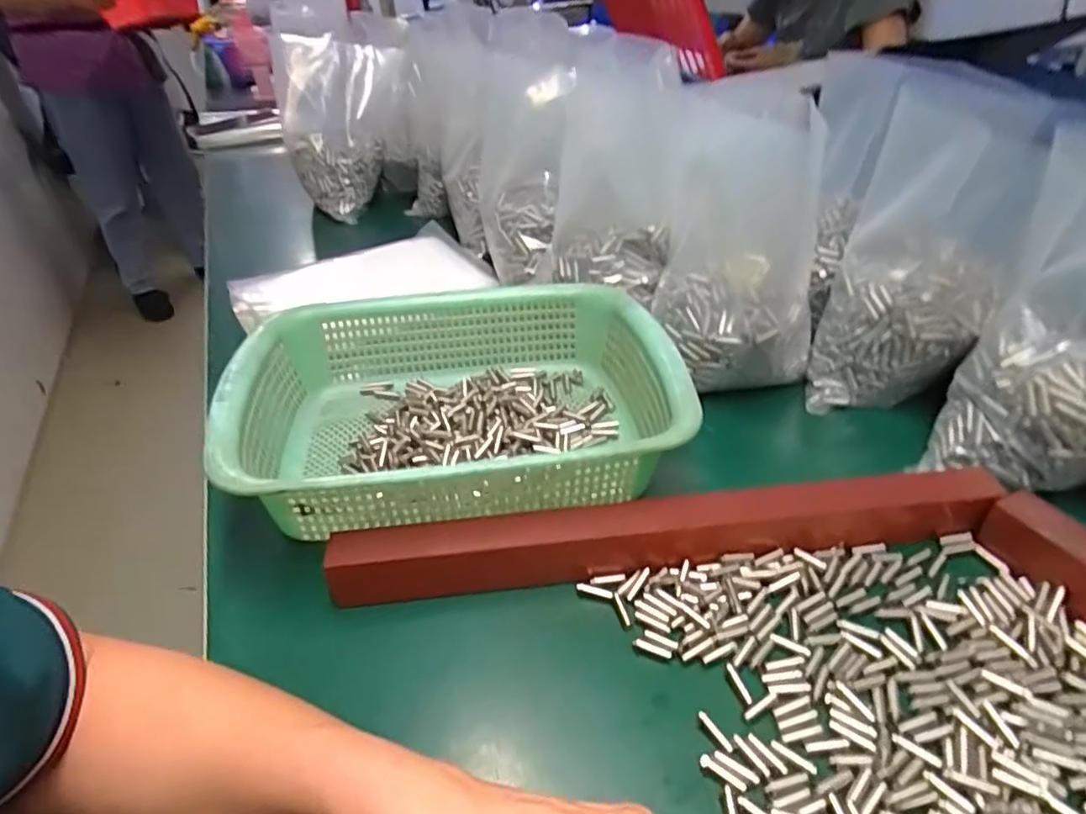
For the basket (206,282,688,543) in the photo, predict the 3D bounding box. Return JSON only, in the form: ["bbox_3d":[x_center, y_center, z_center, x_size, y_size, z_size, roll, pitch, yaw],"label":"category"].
[{"bbox_3d":[-0.059,-0.007,0.446,0.288,0.088,0.219,-10,38,-7],"label":"basket"}]

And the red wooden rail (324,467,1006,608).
[{"bbox_3d":[0.073,0.074,0.371,0.383,0.042,0.028,-6,38,-2],"label":"red wooden rail"}]

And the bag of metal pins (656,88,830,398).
[{"bbox_3d":[0.156,-0.130,0.493,0.124,0.194,0.138,6,39,13],"label":"bag of metal pins"}]

